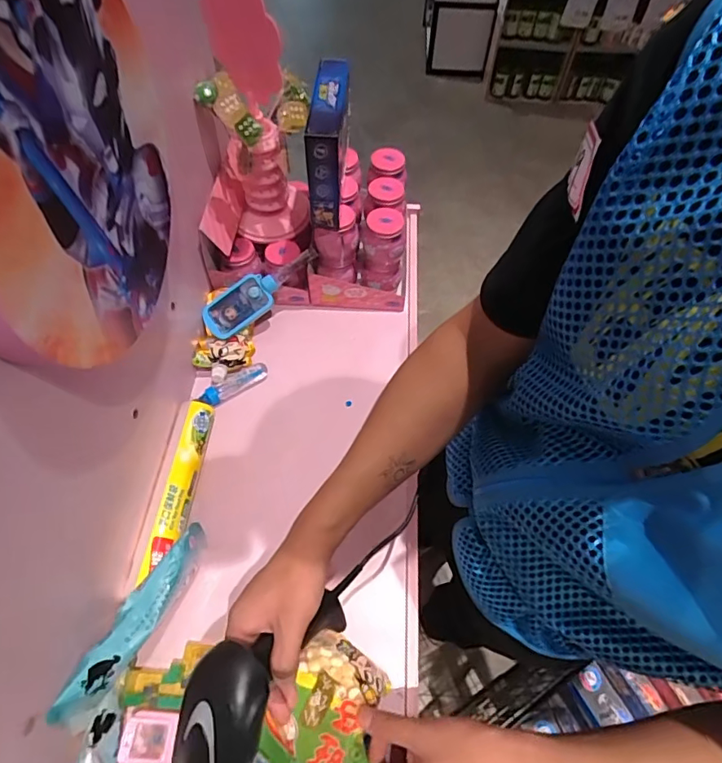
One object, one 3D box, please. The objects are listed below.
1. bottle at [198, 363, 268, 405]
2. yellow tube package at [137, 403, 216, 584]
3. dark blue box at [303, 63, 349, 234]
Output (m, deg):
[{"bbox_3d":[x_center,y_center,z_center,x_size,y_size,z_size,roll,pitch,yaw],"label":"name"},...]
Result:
[{"bbox_3d":[-0.185,0.003,0.711,0.100,0.020,0.027,-34,65,-20],"label":"bottle"},{"bbox_3d":[-0.224,0.131,0.614,0.034,0.044,0.226,3,58,0],"label":"yellow tube package"},{"bbox_3d":[-0.042,-0.318,0.659,0.042,0.145,0.159,4,58,1],"label":"dark blue box"}]

